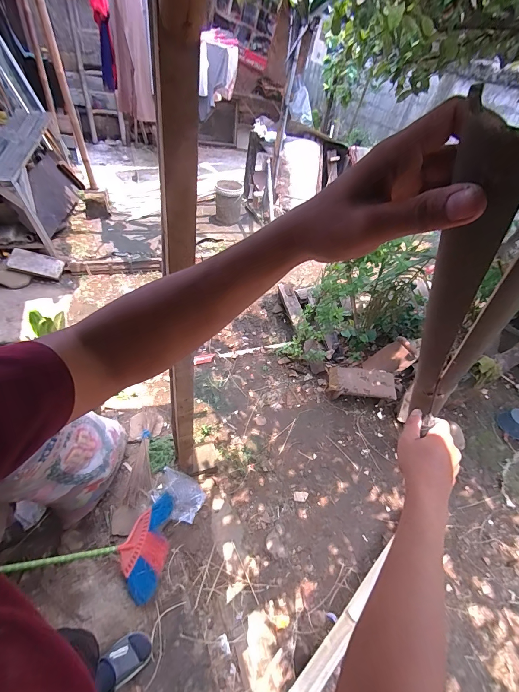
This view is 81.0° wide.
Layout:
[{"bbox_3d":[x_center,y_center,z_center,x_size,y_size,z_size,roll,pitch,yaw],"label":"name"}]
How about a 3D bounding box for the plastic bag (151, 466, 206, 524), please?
[{"bbox_3d":[-0.386,0.714,1.451,0.235,0.031,0.191,30,44,-2],"label":"plastic bag"}]

